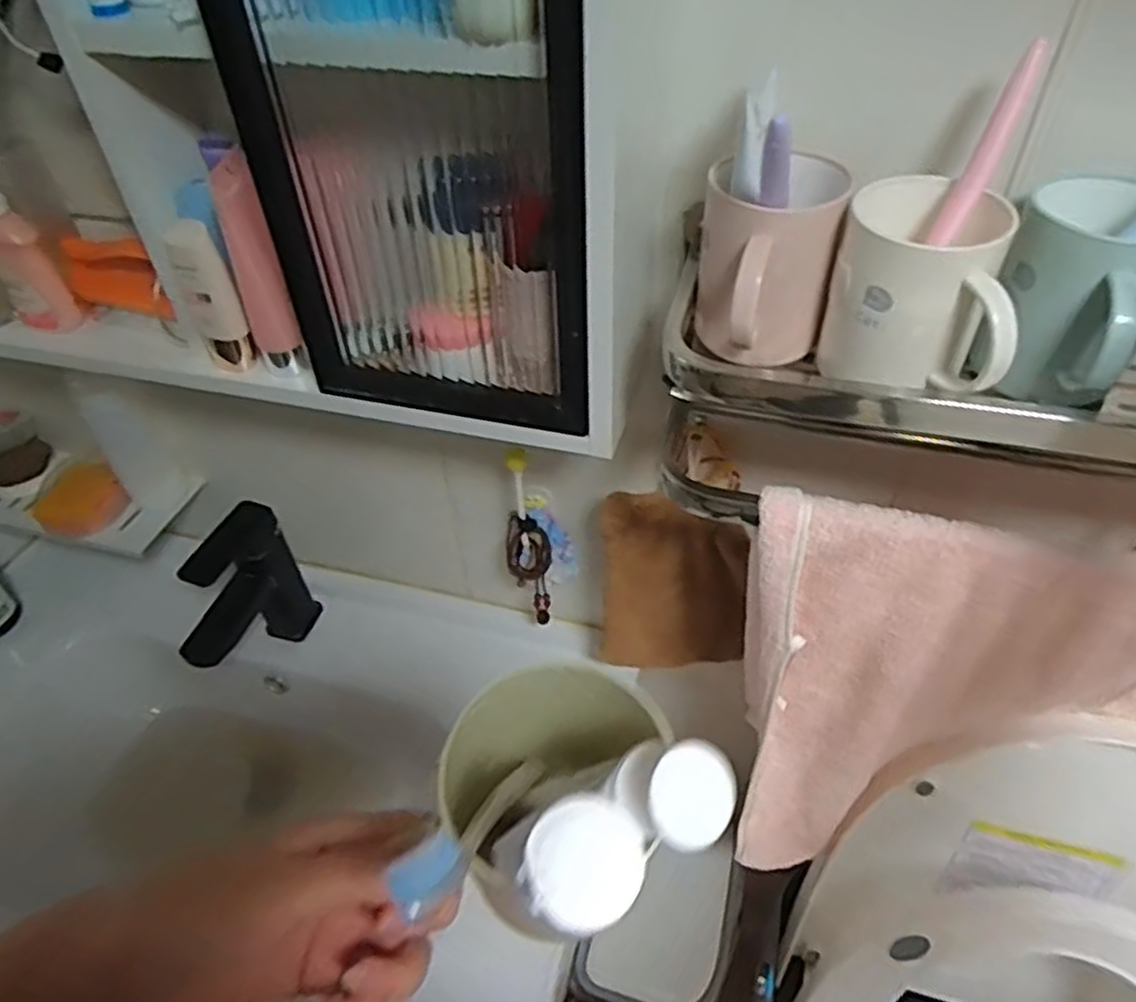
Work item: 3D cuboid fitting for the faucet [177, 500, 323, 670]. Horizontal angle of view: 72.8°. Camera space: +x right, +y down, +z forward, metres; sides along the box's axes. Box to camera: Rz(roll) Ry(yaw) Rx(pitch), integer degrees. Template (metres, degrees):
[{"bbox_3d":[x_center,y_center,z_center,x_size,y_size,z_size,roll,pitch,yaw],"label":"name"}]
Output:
[{"bbox_3d":[-0.341,0.110,0.806,0.060,0.175,0.144,15,47,17],"label":"faucet"}]

